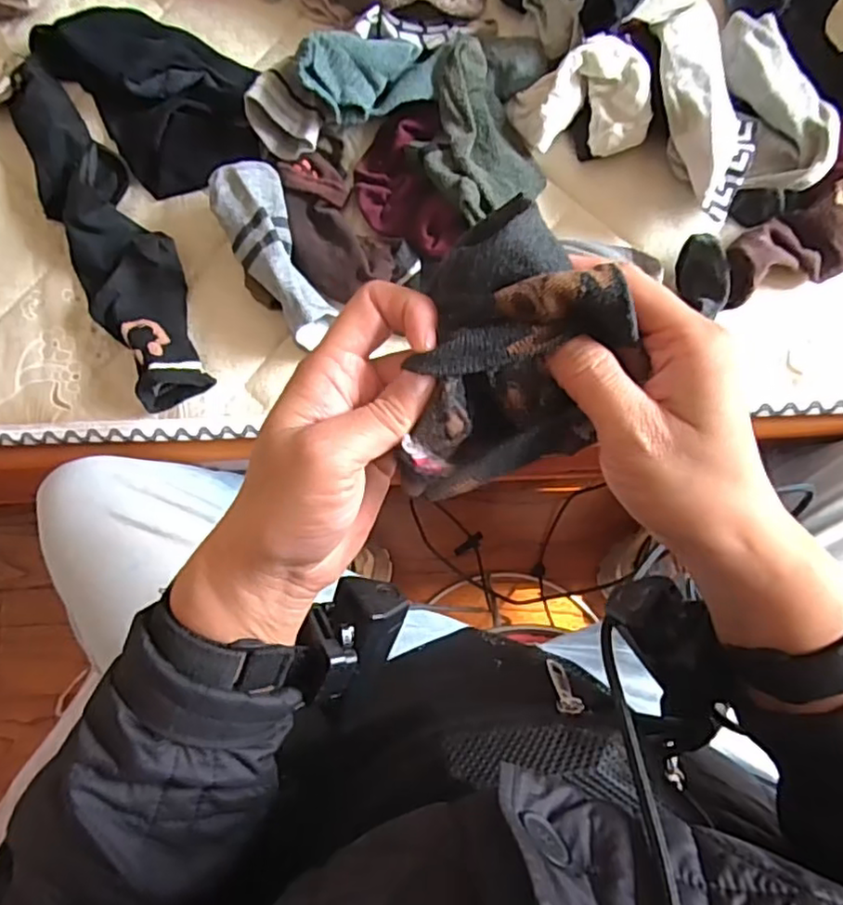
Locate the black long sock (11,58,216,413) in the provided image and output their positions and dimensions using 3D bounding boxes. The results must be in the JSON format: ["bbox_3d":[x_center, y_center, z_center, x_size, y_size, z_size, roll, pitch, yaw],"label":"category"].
[{"bbox_3d":[-0.273,-0.190,0.551,0.087,0.036,0.319,-32,82,-1],"label":"black long sock"}]

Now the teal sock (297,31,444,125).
[{"bbox_3d":[-0.045,-0.306,0.513,0.121,0.044,0.063,-15,82,-25],"label":"teal sock"}]

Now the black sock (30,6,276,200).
[{"bbox_3d":[-0.227,-0.330,0.565,0.148,0.036,0.221,-40,82,-2],"label":"black sock"}]

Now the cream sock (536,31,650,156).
[{"bbox_3d":[0.147,-0.294,0.534,0.088,0.057,0.086,15,84,5],"label":"cream sock"}]

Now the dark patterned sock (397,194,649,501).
[{"bbox_3d":[0.026,-0.032,0.237,0.096,0.044,0.080,-34,82,-1],"label":"dark patterned sock"}]

